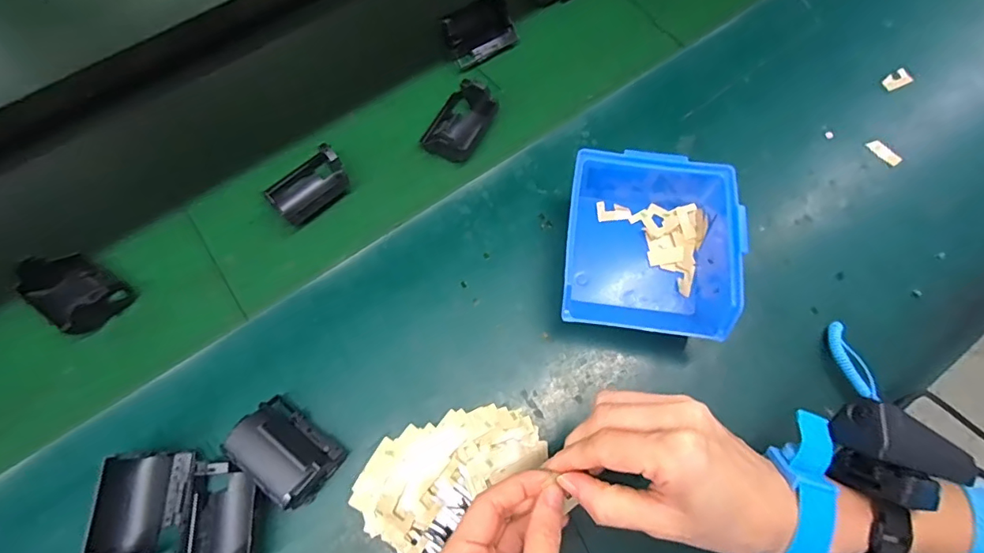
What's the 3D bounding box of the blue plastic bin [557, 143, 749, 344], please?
[{"bbox_3d":[0.124,-0.029,0.395,0.124,0.067,0.140,9,69,4],"label":"blue plastic bin"}]

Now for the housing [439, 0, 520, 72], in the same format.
[{"bbox_3d":[-0.011,-0.248,0.503,0.076,0.037,0.049,-30,71,-11],"label":"housing"}]

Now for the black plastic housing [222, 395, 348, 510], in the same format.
[{"bbox_3d":[-0.146,0.122,0.348,0.067,0.043,0.045,35,73,13],"label":"black plastic housing"}]

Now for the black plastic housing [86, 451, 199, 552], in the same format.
[{"bbox_3d":[-0.238,0.158,0.340,0.051,0.041,0.069,-1,68,0],"label":"black plastic housing"}]

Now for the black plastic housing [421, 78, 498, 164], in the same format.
[{"bbox_3d":[-0.032,-0.147,0.463,0.051,0.032,0.068,31,72,12],"label":"black plastic housing"}]

